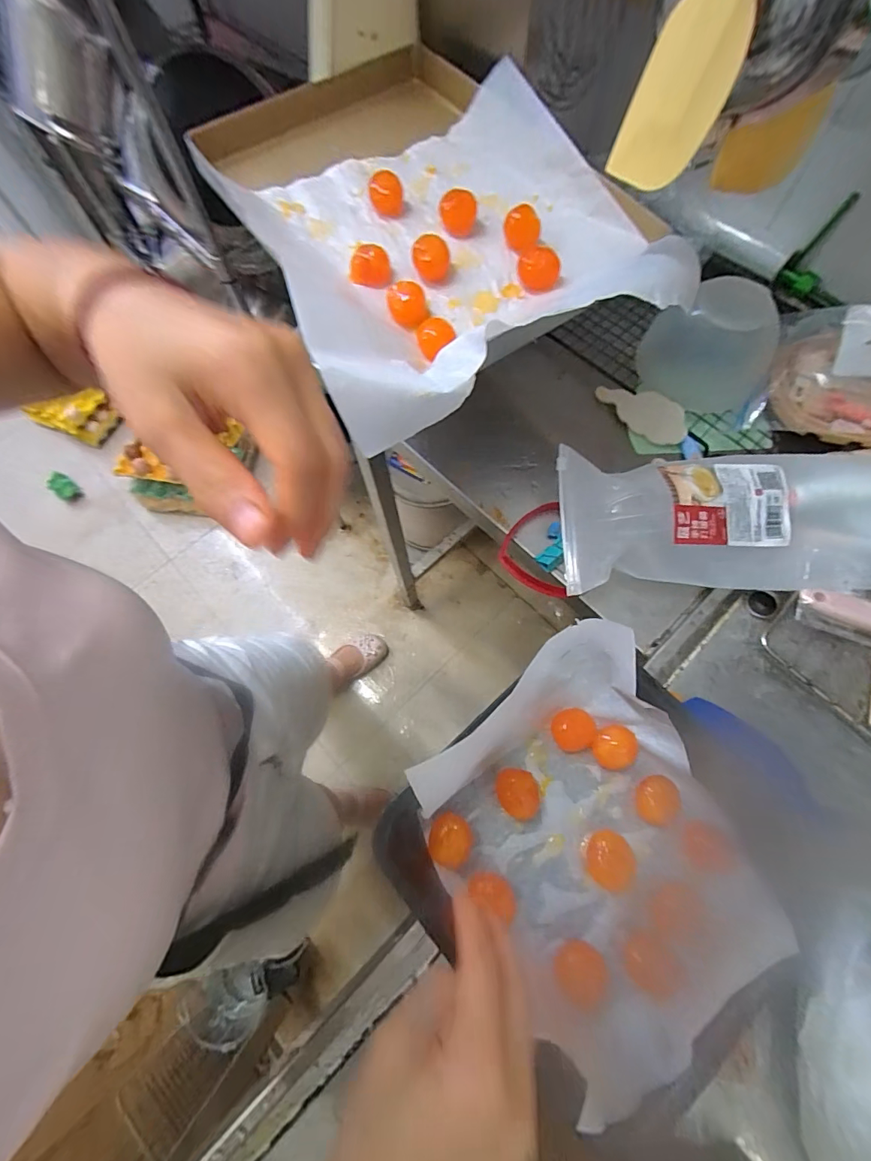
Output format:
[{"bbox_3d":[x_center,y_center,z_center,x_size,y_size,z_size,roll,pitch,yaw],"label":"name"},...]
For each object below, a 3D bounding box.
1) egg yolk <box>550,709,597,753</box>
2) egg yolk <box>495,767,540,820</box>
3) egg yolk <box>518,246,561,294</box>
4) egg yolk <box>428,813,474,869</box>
[{"bbox_3d":[0.106,0.116,0.356,0.032,0.013,0.030,-1,69,1],"label":"egg yolk"},{"bbox_3d":[0.060,0.156,0.340,0.030,0.019,0.031,6,69,3],"label":"egg yolk"},{"bbox_3d":[0.080,-0.242,0.356,0.032,0.025,0.024,10,69,5],"label":"egg yolk"},{"bbox_3d":[0.011,0.184,0.329,0.030,0.025,0.031,8,69,4],"label":"egg yolk"}]

